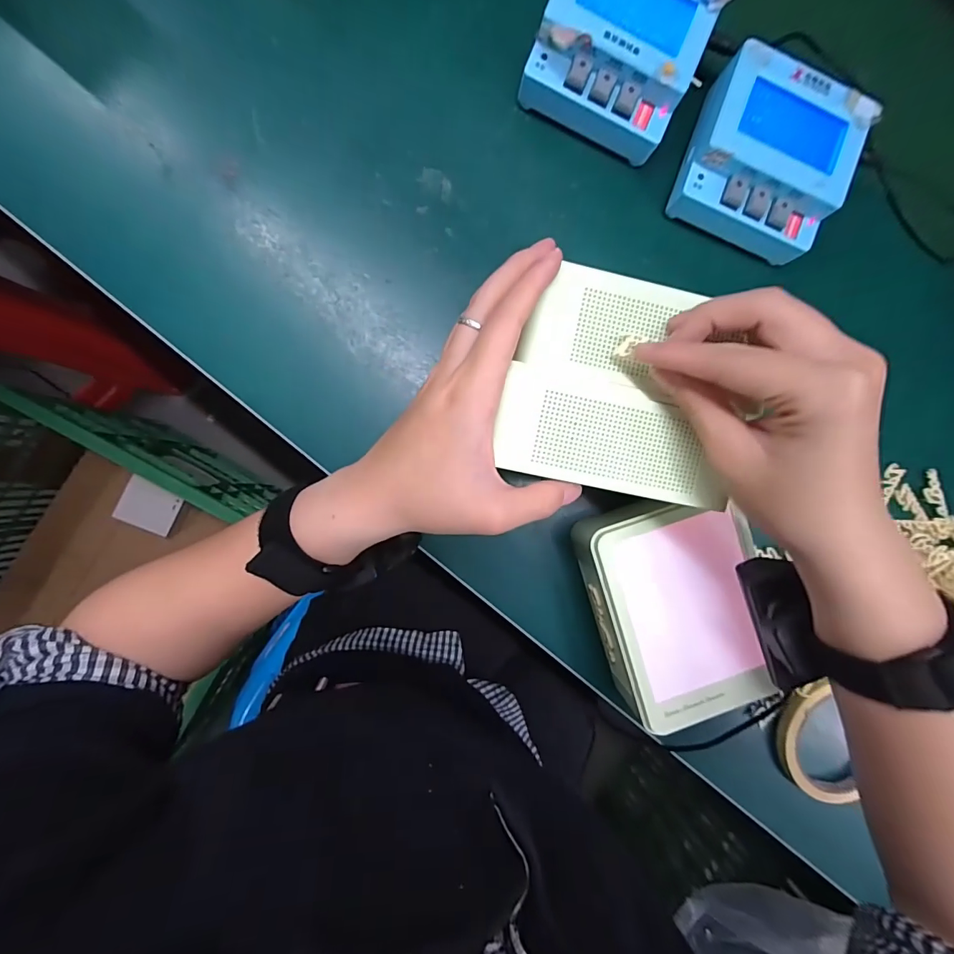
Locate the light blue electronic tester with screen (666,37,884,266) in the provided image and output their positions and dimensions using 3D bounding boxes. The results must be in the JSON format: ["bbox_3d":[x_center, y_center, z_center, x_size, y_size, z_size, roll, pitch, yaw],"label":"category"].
[{"bbox_3d":[0.199,-0.218,0.307,0.106,0.037,0.105,22,89,-7],"label":"light blue electronic tester with screen"}]

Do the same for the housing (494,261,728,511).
[{"bbox_3d":[0.074,-0.045,0.223,0.113,0.019,0.104,10,90,-7],"label":"housing"}]

